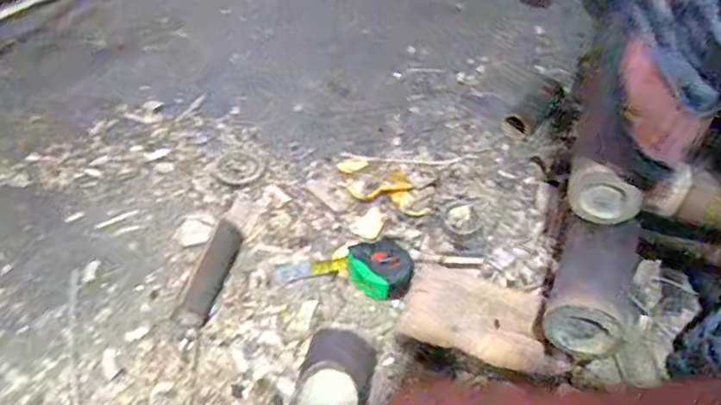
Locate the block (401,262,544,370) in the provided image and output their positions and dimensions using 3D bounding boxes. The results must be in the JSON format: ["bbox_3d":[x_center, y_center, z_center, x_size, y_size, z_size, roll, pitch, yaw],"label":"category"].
[{"bbox_3d":[0.137,0.141,0.688,0.165,0.041,0.109,15,50,8],"label":"block"}]

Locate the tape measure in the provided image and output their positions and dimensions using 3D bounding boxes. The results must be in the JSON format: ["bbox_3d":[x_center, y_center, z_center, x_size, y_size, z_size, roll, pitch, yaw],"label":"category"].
[{"bbox_3d":[-0.020,0.080,0.745,0.176,0.032,0.081,4,50,-1],"label":"tape measure"}]

